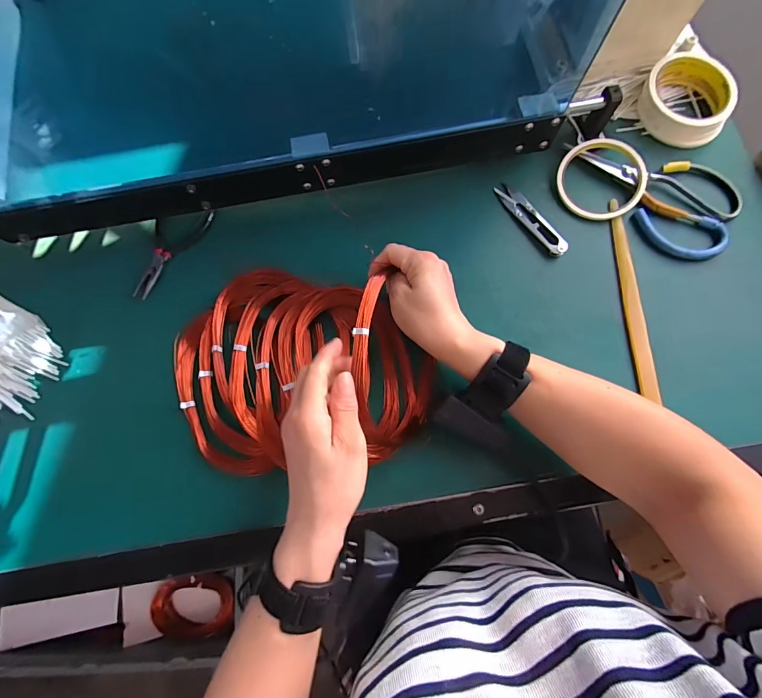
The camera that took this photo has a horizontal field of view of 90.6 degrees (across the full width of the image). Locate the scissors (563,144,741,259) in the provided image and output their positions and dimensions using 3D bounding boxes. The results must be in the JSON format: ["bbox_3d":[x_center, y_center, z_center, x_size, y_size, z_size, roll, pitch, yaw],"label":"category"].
[{"bbox_3d":[0.307,-0.183,0.406,0.115,0.011,0.177,-34,76,-5],"label":"scissors"}]

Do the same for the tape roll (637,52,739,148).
[{"bbox_3d":[0.339,-0.277,0.418,0.097,0.028,0.097,-1,76,3],"label":"tape roll"}]

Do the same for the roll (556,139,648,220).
[{"bbox_3d":[0.236,-0.183,0.405,0.090,0.021,0.084,-1,76,3],"label":"roll"}]

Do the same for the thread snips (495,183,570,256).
[{"bbox_3d":[0.161,-0.141,0.405,0.022,0.010,0.101,-32,76,-5],"label":"thread snips"}]

